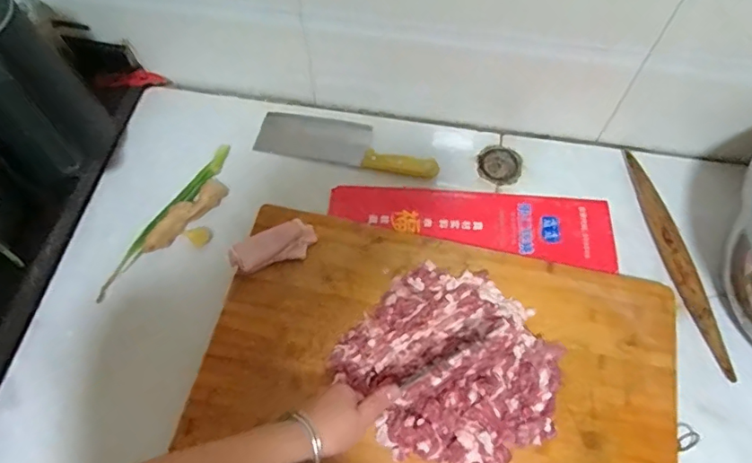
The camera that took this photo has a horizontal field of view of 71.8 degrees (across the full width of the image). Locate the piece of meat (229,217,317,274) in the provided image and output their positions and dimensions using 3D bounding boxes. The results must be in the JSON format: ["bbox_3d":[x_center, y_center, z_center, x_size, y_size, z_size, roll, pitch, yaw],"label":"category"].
[{"bbox_3d":[-0.137,0.020,0.691,0.113,0.019,0.049,-19,64,-9],"label":"piece of meat"}]

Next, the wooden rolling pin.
[{"bbox_3d":[0.401,0.028,0.696,0.027,0.019,0.328,-9,63,-3],"label":"wooden rolling pin"}]

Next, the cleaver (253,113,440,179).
[{"bbox_3d":[-0.044,-0.139,0.790,0.280,0.029,0.077,13,64,7],"label":"cleaver"}]

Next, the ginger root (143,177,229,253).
[{"bbox_3d":[-0.271,-0.025,0.739,0.032,0.033,0.141,32,68,16],"label":"ginger root"}]

